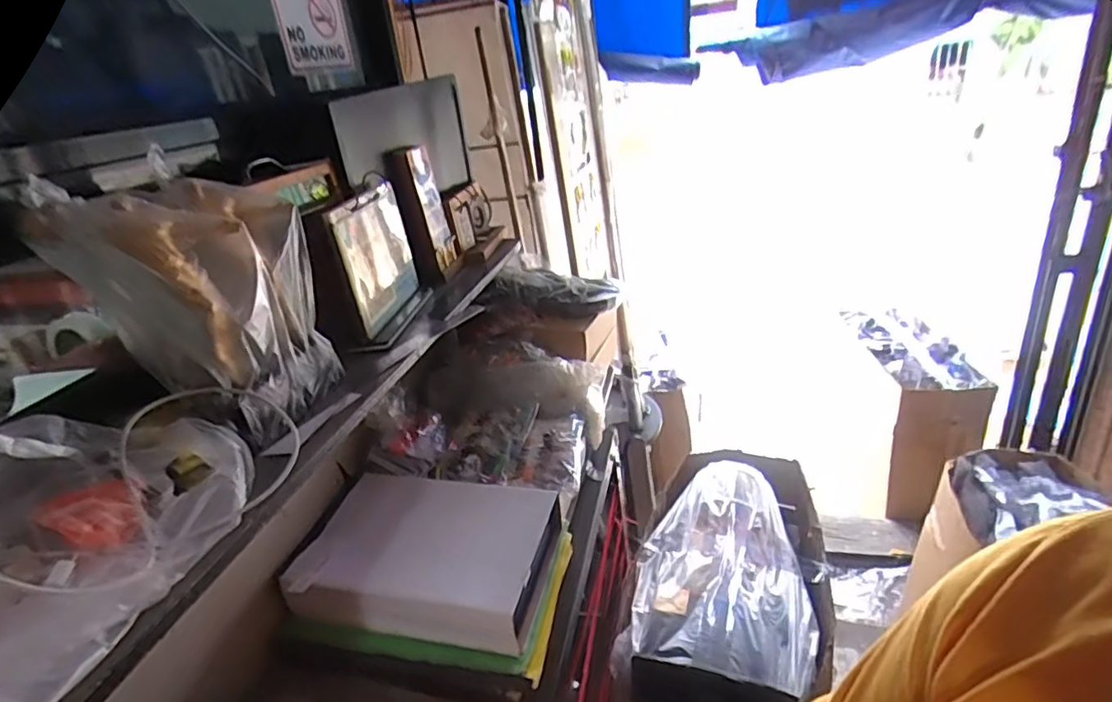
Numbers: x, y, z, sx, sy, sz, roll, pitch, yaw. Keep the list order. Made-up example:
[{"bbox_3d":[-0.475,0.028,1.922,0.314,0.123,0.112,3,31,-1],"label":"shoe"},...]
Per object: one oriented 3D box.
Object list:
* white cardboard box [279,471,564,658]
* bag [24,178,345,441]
[{"bbox_3d":[-0.158,0.253,0.768,0.292,0.069,0.211,0,25,16],"label":"white cardboard box"},{"bbox_3d":[-0.357,-0.051,0.642,0.158,0.229,0.172,-2,25,13],"label":"bag"}]

